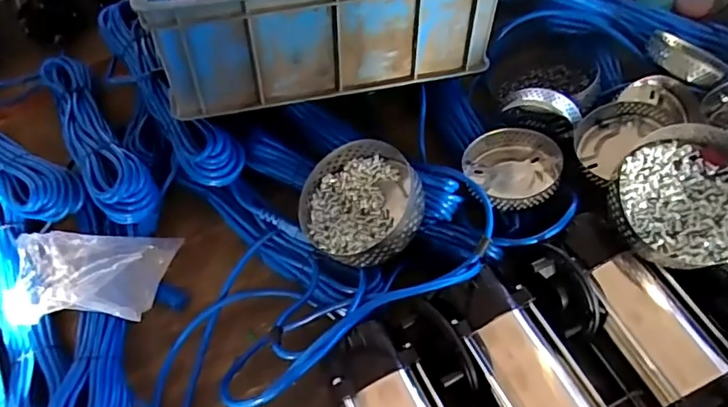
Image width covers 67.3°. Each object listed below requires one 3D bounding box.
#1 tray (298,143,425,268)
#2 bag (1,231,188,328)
[{"bbox_3d":[-0.005,0.001,0.607,0.129,0.059,0.144,-17,60,-5],"label":"tray"},{"bbox_3d":[-0.296,0.079,0.601,0.163,0.052,0.101,-2,60,4],"label":"bag"}]

